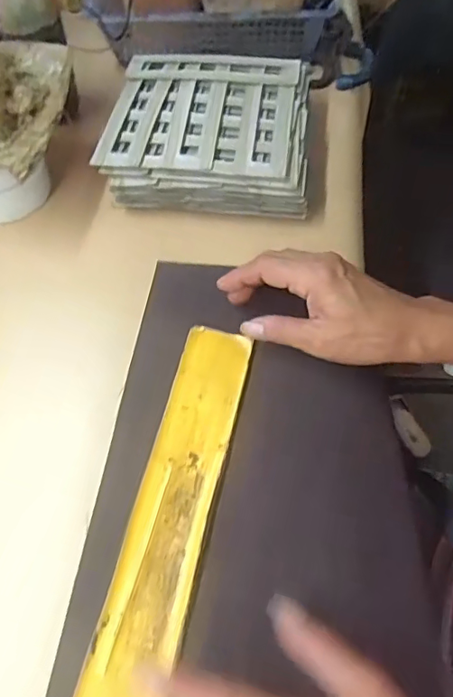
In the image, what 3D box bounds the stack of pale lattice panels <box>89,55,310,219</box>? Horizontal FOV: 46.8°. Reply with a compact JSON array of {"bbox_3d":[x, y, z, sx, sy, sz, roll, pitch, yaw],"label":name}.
[{"bbox_3d":[-0.015,-0.189,0.459,0.165,0.041,0.166,4,60,2],"label":"stack of pale lattice panels"}]

